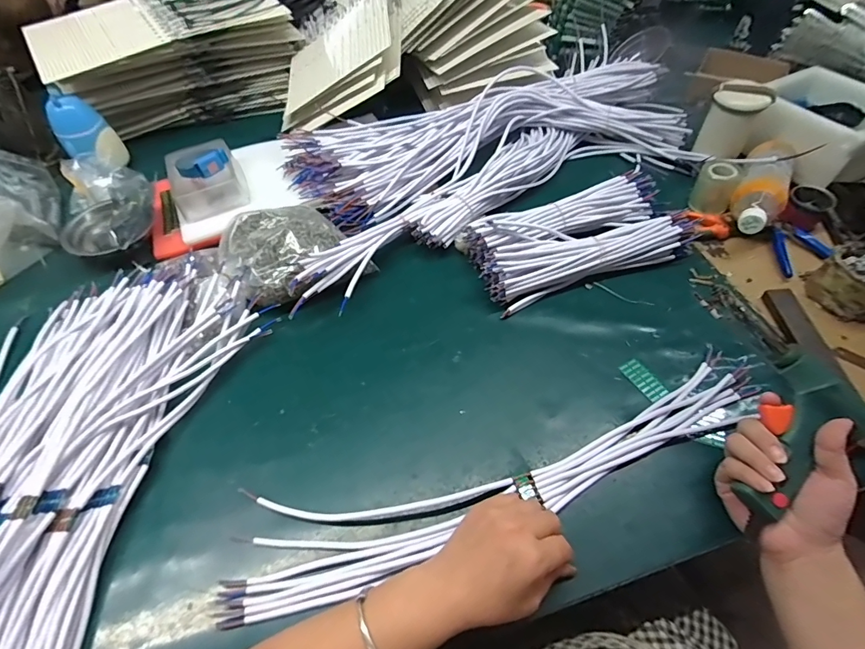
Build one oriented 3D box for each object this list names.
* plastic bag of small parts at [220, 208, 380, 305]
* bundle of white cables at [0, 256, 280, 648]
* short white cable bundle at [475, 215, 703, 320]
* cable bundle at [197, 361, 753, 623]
[{"bbox_3d":[-0.191,-0.096,0.589,0.169,0.077,0.126,-32,59,-20],"label":"plastic bag of small parts"},{"bbox_3d":[-0.380,0.165,0.410,0.301,0.058,0.635,0,50,3],"label":"bundle of white cables"},{"bbox_3d":[0.222,-0.098,0.588,0.312,0.055,0.074,-18,54,-11],"label":"short white cable bundle"},{"bbox_3d":[0.089,0.146,0.446,0.592,0.023,0.100,-18,52,-12],"label":"cable bundle"}]

